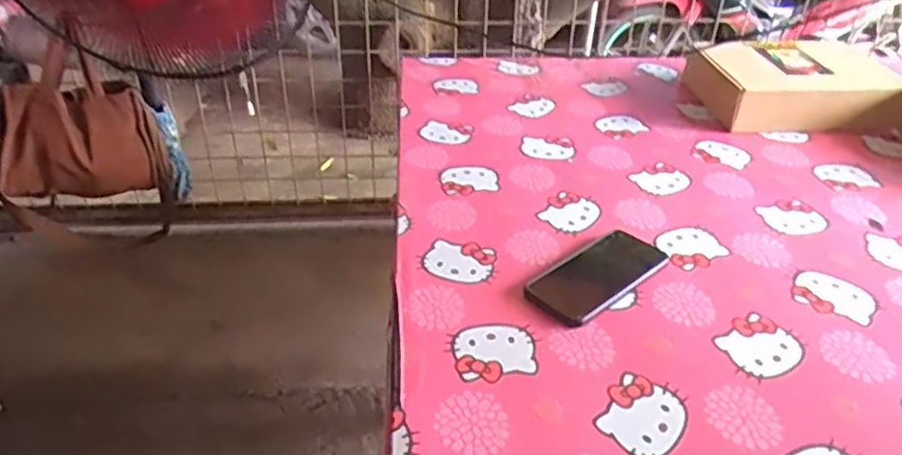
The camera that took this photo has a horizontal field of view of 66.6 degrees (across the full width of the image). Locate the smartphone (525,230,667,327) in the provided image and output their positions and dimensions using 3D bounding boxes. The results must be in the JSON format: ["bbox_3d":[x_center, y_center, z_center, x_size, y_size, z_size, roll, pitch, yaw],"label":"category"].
[{"bbox_3d":[0.157,0.050,0.733,0.168,0.010,0.077,-28,45,-35],"label":"smartphone"}]

